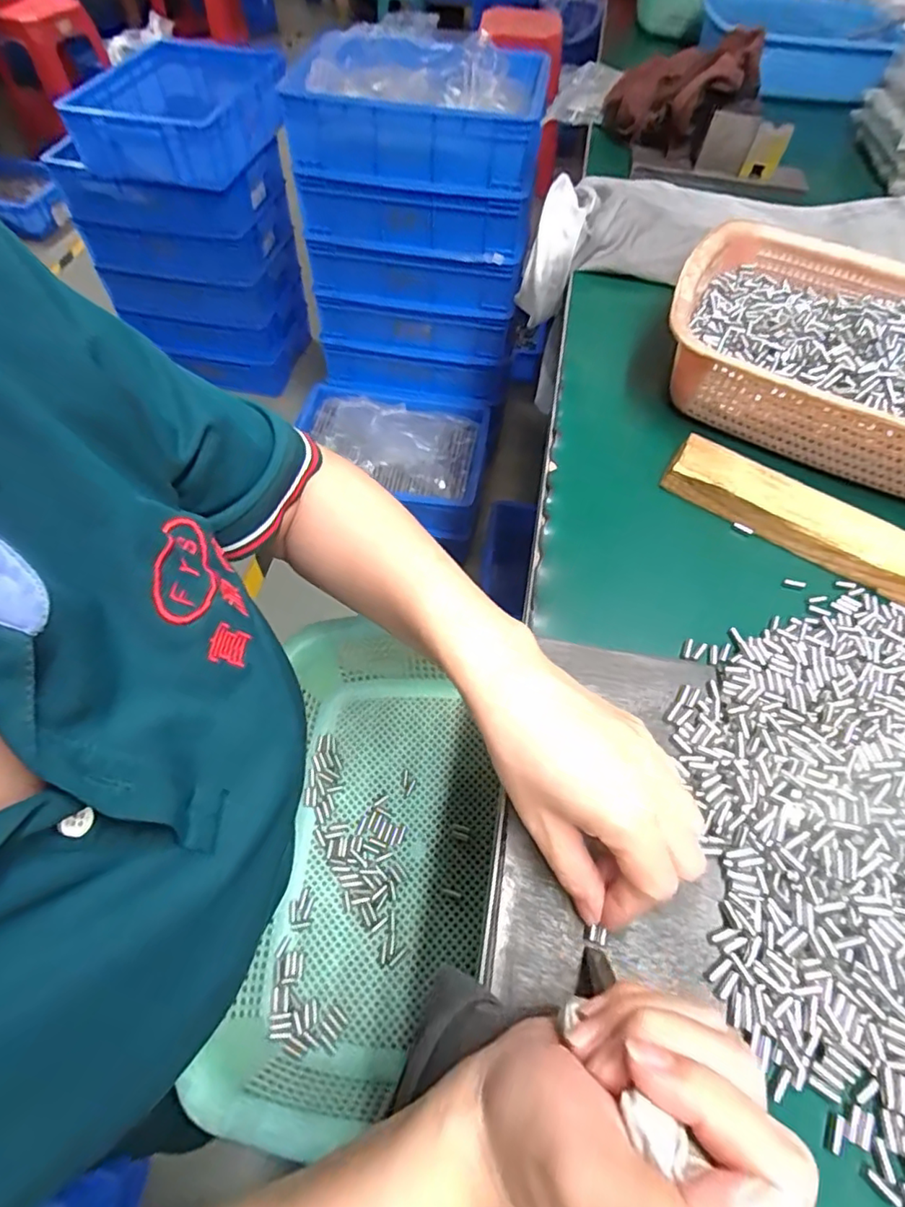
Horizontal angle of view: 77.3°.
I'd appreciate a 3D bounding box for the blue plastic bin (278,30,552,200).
[{"bbox_3d":[-0.048,-0.793,0.911,0.380,0.115,0.248,6,59,3],"label":"blue plastic bin"}]

